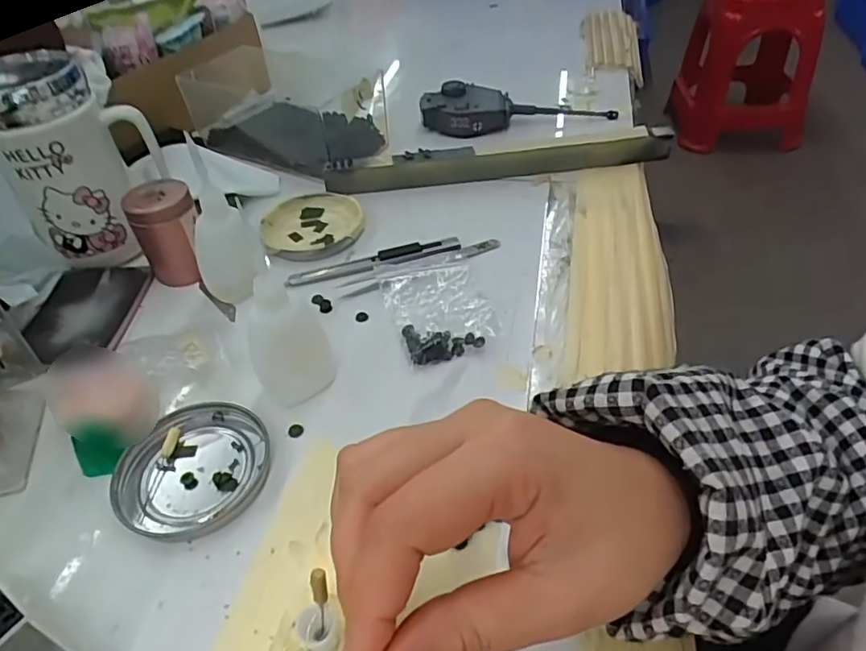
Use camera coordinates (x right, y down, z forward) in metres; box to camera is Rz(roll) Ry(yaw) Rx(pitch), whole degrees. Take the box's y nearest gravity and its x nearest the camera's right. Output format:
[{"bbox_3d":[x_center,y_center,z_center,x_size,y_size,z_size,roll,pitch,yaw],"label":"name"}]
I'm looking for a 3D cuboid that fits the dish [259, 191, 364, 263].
[{"bbox_3d":[-0.096,-0.078,0.468,0.078,0.013,0.080,-2,44,2],"label":"dish"}]

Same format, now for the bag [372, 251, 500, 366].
[{"bbox_3d":[0.003,-0.017,0.392,0.064,0.014,0.096,-14,45,-11],"label":"bag"}]

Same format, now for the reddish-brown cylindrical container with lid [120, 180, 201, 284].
[{"bbox_3d":[-0.187,-0.067,0.420,0.045,0.060,0.042,-22,47,-17],"label":"reddish-brown cylindrical container with lid"}]

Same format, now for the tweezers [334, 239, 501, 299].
[{"bbox_3d":[-0.007,-0.043,0.424,0.124,0.009,0.020,-18,46,-14],"label":"tweezers"}]

